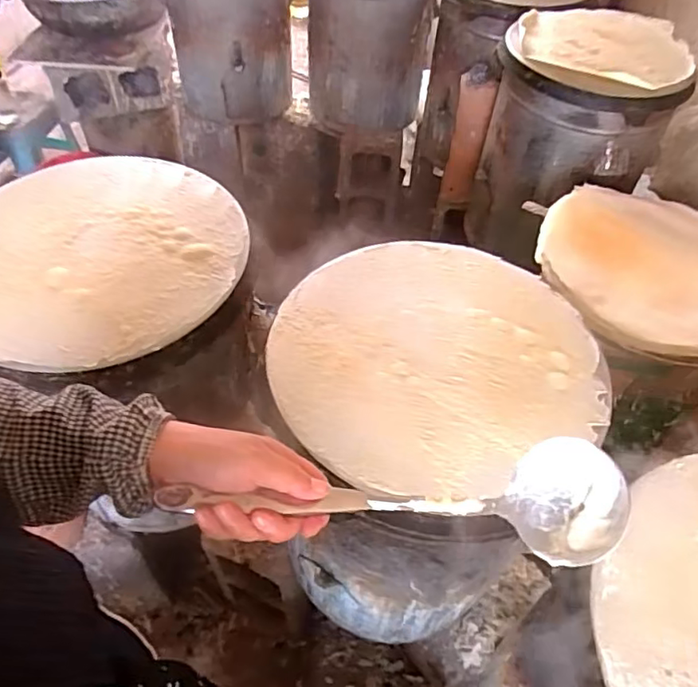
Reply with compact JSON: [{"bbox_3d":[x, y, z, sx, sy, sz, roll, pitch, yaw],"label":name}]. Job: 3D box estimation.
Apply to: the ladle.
[{"bbox_3d":[0.038,0.114,0.428,0.328,0.066,0.085,5,50,-10],"label":"ladle"}]

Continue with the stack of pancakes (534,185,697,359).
[{"bbox_3d":[0.529,-0.142,1.007,0.389,0.056,0.384,-31,58,-25],"label":"stack of pancakes"}]

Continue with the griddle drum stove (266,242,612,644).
[{"bbox_3d":[0.091,0.158,0.839,0.376,0.459,0.360,1,50,-2],"label":"griddle drum stove"}]

